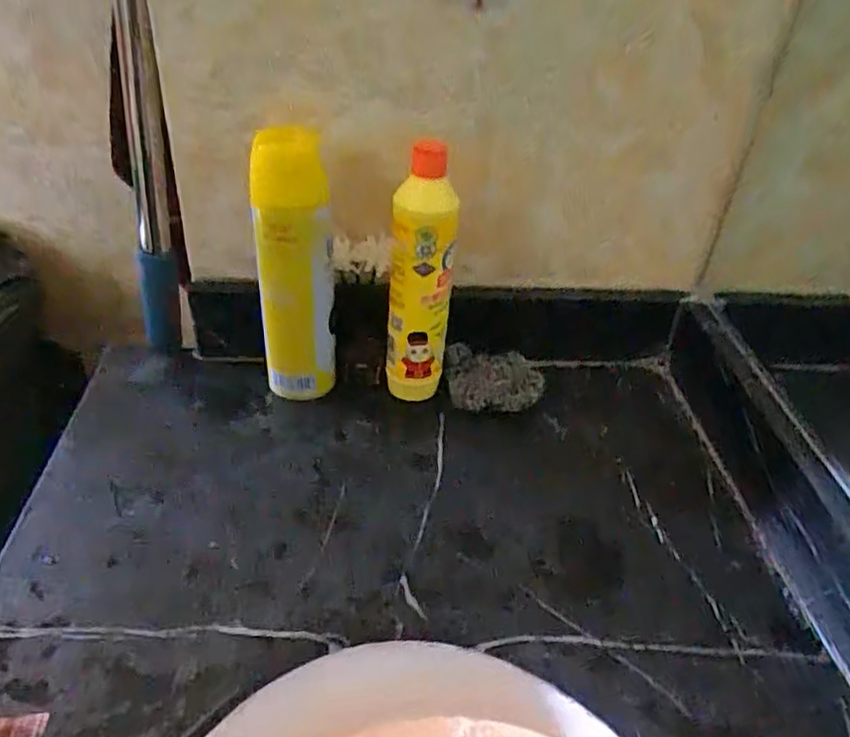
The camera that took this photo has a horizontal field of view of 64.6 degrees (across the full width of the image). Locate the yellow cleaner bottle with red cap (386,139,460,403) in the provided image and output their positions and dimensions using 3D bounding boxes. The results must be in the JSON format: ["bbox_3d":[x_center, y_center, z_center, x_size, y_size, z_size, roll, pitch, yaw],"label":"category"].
[{"bbox_3d":[-0.004,-0.072,0.581,0.052,0.235,0.048,4,38,-1],"label":"yellow cleaner bottle with red cap"}]

